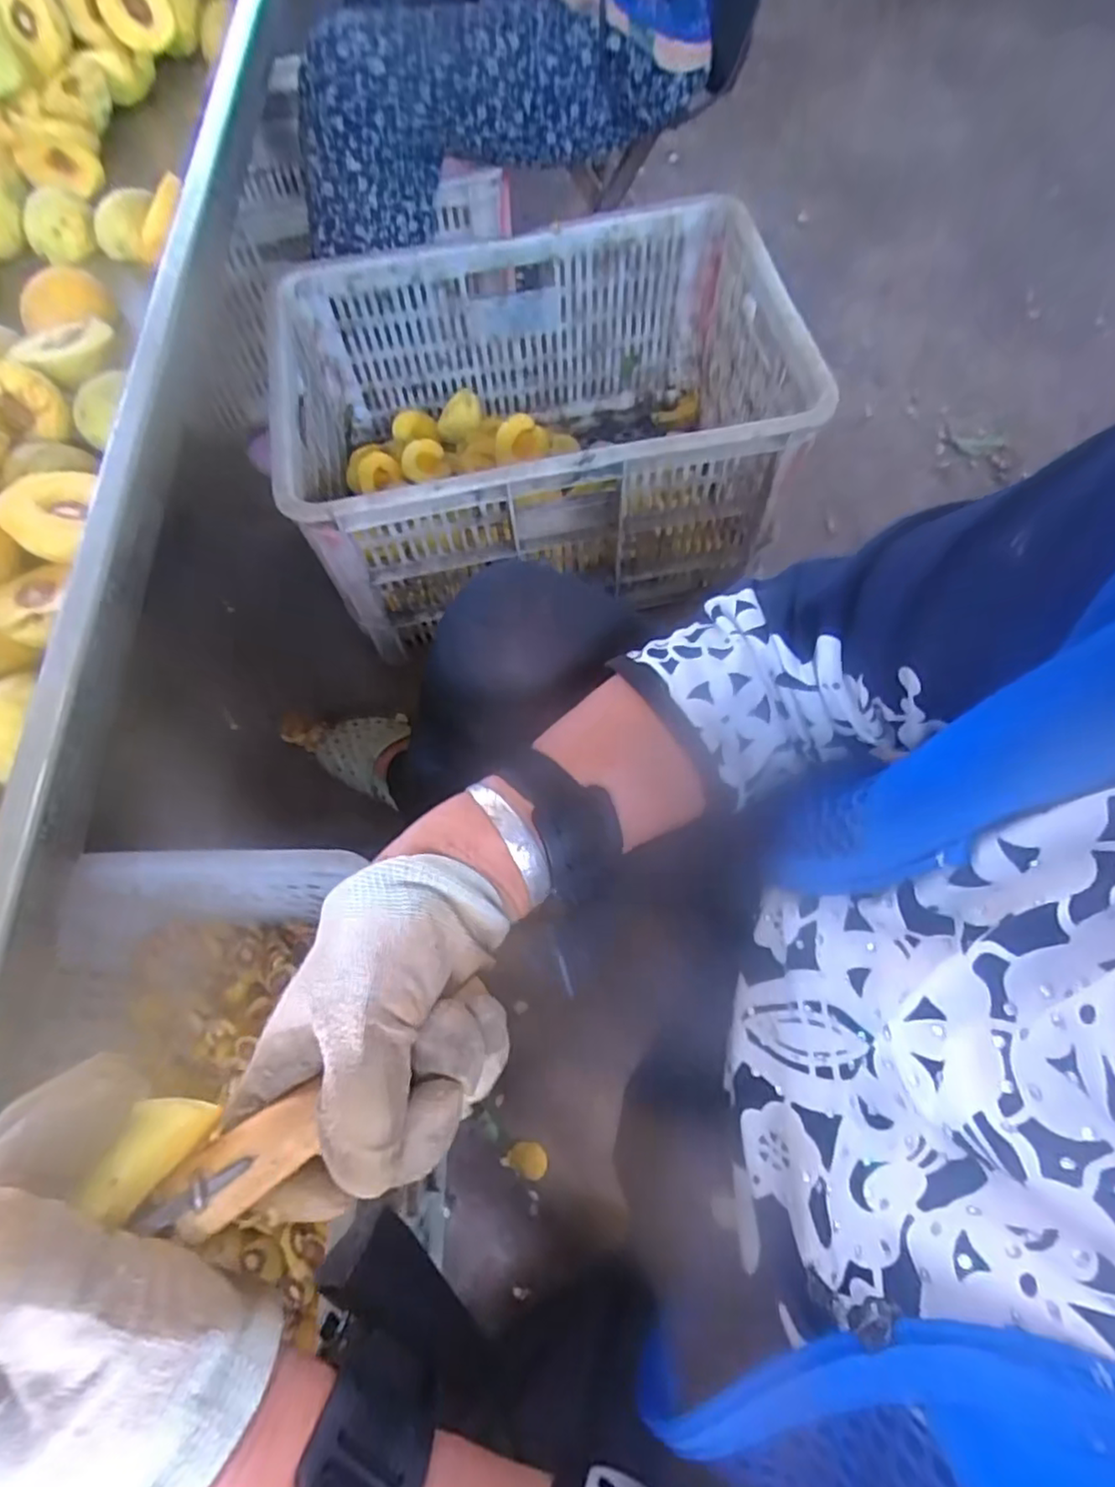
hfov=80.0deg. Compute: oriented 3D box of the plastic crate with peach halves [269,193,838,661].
[{"bbox_3d":[-0.026,-0.353,0.767,0.509,0.256,0.339,-11,68,-2],"label":"plastic crate with peach halves"}]

